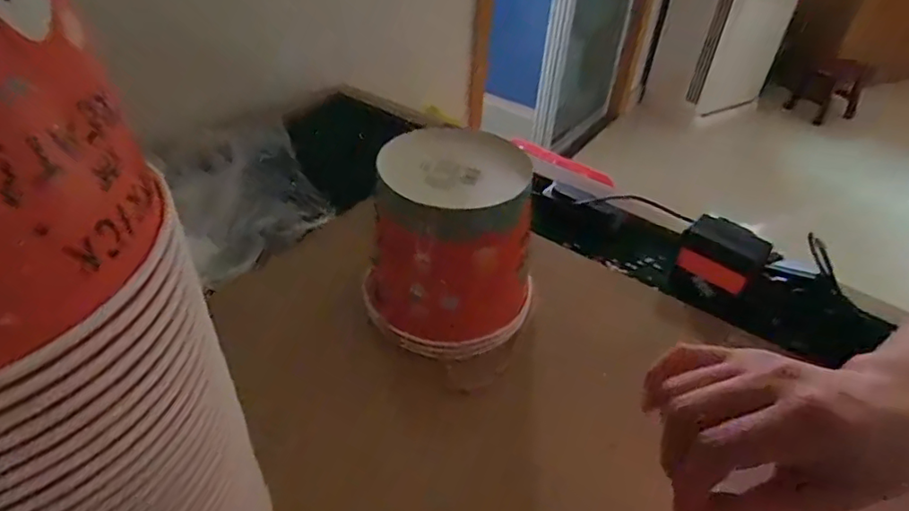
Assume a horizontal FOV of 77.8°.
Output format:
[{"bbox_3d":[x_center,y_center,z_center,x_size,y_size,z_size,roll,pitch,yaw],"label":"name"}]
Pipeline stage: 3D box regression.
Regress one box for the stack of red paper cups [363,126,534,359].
[{"bbox_3d":[0.003,-0.010,0.497,0.142,0.153,0.130,8,40,5],"label":"stack of red paper cups"}]

